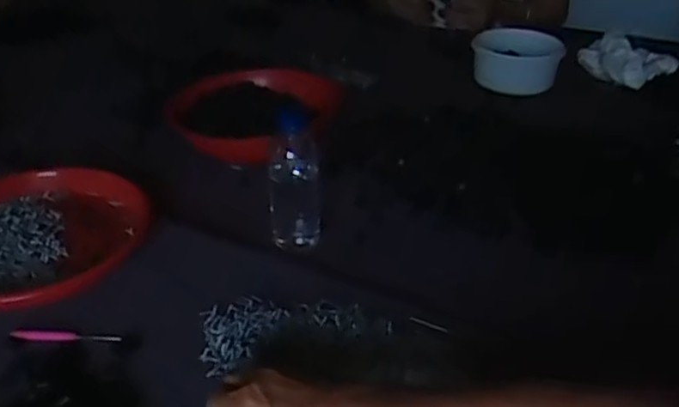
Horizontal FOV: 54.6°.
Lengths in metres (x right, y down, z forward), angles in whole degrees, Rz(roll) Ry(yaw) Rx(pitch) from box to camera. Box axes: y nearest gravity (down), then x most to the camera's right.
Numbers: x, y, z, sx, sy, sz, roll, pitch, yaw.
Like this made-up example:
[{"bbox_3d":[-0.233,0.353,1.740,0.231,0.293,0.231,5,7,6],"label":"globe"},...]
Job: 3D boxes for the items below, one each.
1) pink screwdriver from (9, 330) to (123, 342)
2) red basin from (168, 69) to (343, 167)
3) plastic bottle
[{"bbox_3d":[-0.261,0.128,0.626,0.106,0.005,0.012,3,34,2],"label":"pink screwdriver"},{"bbox_3d":[-0.122,-0.138,0.972,0.224,0.065,0.237,0,37,0],"label":"red basin"},{"bbox_3d":[-0.052,-0.027,0.768,0.059,0.171,0.051,-3,34,-6],"label":"plastic bottle"}]

